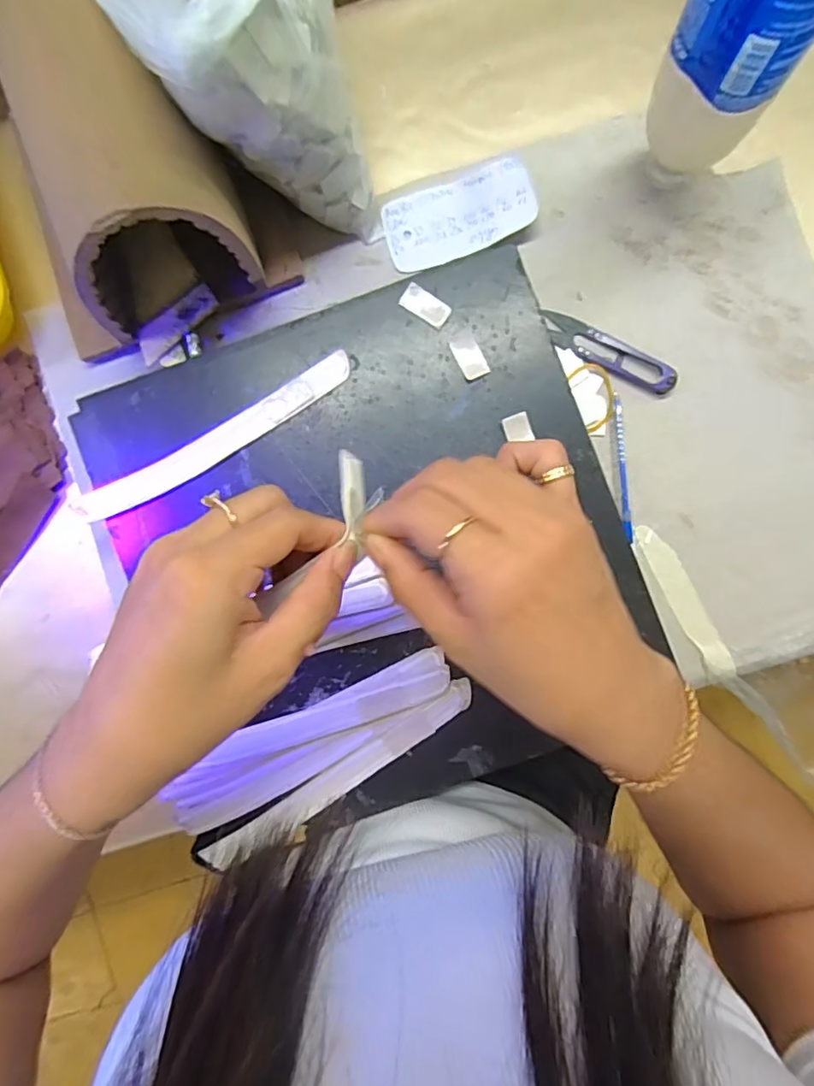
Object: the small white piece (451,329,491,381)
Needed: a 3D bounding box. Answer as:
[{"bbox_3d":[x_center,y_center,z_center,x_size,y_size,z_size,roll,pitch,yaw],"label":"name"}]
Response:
[{"bbox_3d":[0.038,-0.116,0.342,0.016,0.004,0.030,-25,89,2],"label":"small white piece"}]

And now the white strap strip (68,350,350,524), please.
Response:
[{"bbox_3d":[-0.119,-0.063,0.347,0.189,0.004,0.023,-30,98,-1],"label":"white strap strip"}]

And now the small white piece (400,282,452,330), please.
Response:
[{"bbox_3d":[0.011,-0.146,0.342,0.031,0.004,0.017,34,92,2],"label":"small white piece"}]

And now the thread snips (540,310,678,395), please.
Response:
[{"bbox_3d":[0.137,-0.131,0.378,0.099,0.009,0.022,27,91,2],"label":"thread snips"}]

